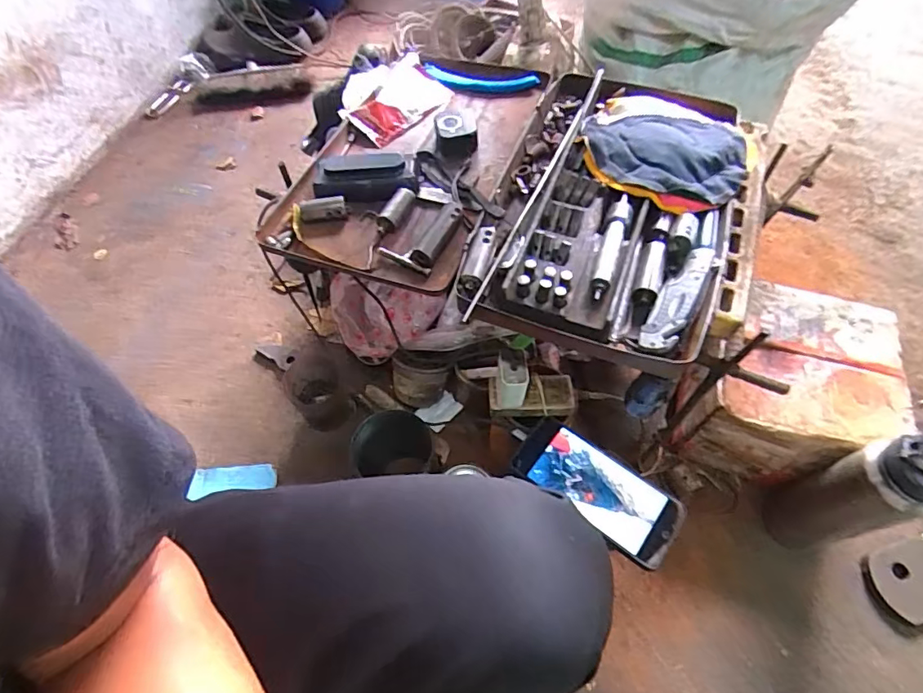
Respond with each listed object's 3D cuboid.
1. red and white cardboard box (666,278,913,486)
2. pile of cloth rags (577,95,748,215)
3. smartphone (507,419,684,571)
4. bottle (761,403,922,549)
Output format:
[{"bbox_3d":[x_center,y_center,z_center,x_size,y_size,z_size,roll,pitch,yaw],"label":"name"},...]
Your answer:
[{"bbox_3d":[0.446,0.061,0.711,0.214,0.177,0.231,21,60,12],"label":"red and white cardboard box"},{"bbox_3d":[0.207,-0.206,0.512,0.159,0.026,0.166,24,61,14],"label":"pile of cloth rags"},{"bbox_3d":[0.139,0.141,0.516,0.167,0.010,0.080,36,65,20],"label":"smartphone"},{"bbox_3d":[0.448,0.168,0.578,0.064,0.298,0.081,-11,60,-6],"label":"bottle"}]

